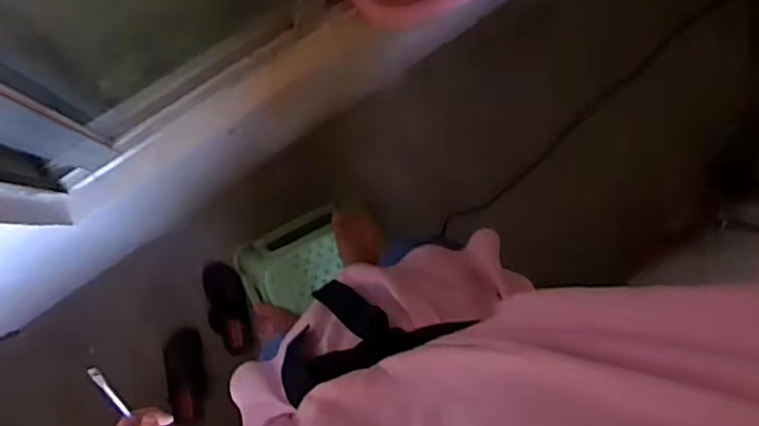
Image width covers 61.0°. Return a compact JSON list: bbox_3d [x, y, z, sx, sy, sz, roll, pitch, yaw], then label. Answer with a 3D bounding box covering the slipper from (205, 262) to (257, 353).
[{"bbox_3d":[-0.434,0.274,1.853,0.120,0.051,0.269,-10,91,-10],"label":"slipper"}]

